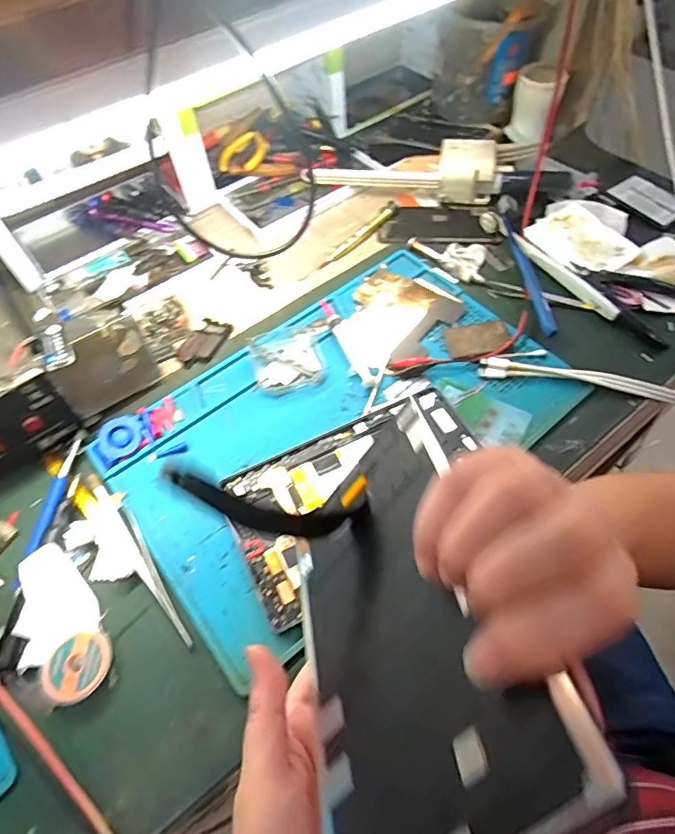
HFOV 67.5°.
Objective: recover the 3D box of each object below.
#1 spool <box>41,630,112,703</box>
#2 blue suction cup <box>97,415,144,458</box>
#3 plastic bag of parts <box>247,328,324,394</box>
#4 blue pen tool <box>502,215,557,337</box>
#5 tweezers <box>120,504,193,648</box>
[{"bbox_3d":[-0.176,0.167,0.343,0.040,0.009,0.043,-1,58,2],"label":"spool"},{"bbox_3d":[-0.188,0.016,0.437,0.036,0.010,0.037,-1,58,2],"label":"blue suction cup"},{"bbox_3d":[-0.048,-0.056,0.475,0.062,0.018,0.069,-18,59,-9],"label":"plastic bag of parts"},{"bbox_3d":[0.193,-0.145,0.513,0.013,0.015,0.167,-5,58,-1],"label":"blue pen tool"},{"bbox_3d":[-0.138,0.116,0.372,0.013,0.015,0.115,-29,61,-15],"label":"tweezers"}]

